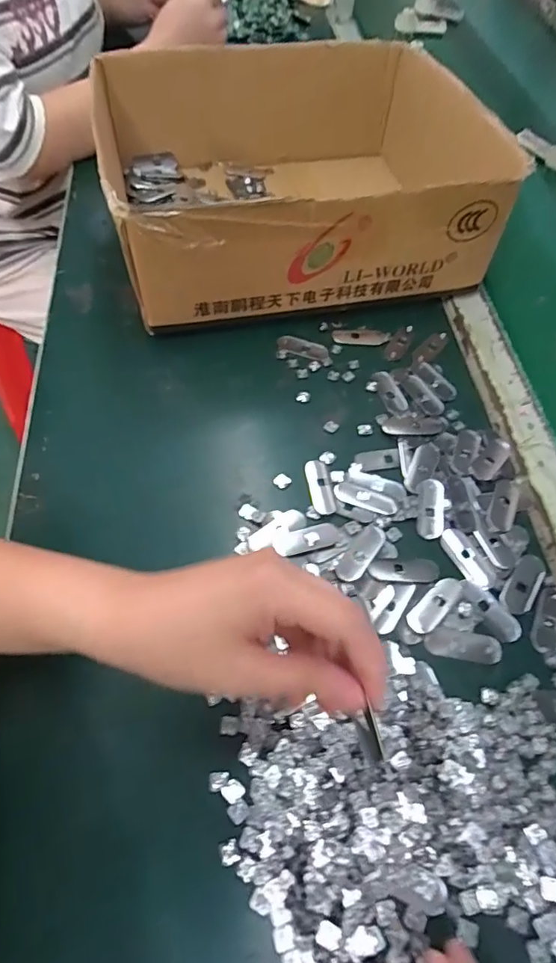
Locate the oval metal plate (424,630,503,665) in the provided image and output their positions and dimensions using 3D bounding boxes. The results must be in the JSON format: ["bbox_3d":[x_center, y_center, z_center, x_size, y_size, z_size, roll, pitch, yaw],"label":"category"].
[{"bbox_3d":[0.126,0.110,0.349,0.051,0.004,0.018,9,59,3],"label":"oval metal plate"}]

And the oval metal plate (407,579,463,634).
[{"bbox_3d":[0.111,0.086,0.363,0.051,0.004,0.018,-39,68,-22],"label":"oval metal plate"}]

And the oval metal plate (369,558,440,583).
[{"bbox_3d":[0.092,0.064,0.376,0.051,0.004,0.017,2,59,-1],"label":"oval metal plate"}]

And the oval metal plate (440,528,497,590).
[{"bbox_3d":[0.143,0.057,0.387,0.021,0.004,0.051,-28,64,-17],"label":"oval metal plate"}]

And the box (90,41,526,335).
[{"bbox_3d":[0.014,-0.305,0.528,0.348,0.130,0.273,-11,60,-9],"label":"box"}]

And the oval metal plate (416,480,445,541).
[{"bbox_3d":[0.121,0.020,0.408,0.021,0.004,0.052,9,59,3],"label":"oval metal plate"}]

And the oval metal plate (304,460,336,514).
[{"bbox_3d":[0.034,0.003,0.416,0.019,0.004,0.049,-7,60,-7],"label":"oval metal plate"}]

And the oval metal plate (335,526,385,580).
[{"bbox_3d":[0.062,0.053,0.381,0.020,0.004,0.050,35,64,17],"label":"oval metal plate"}]

